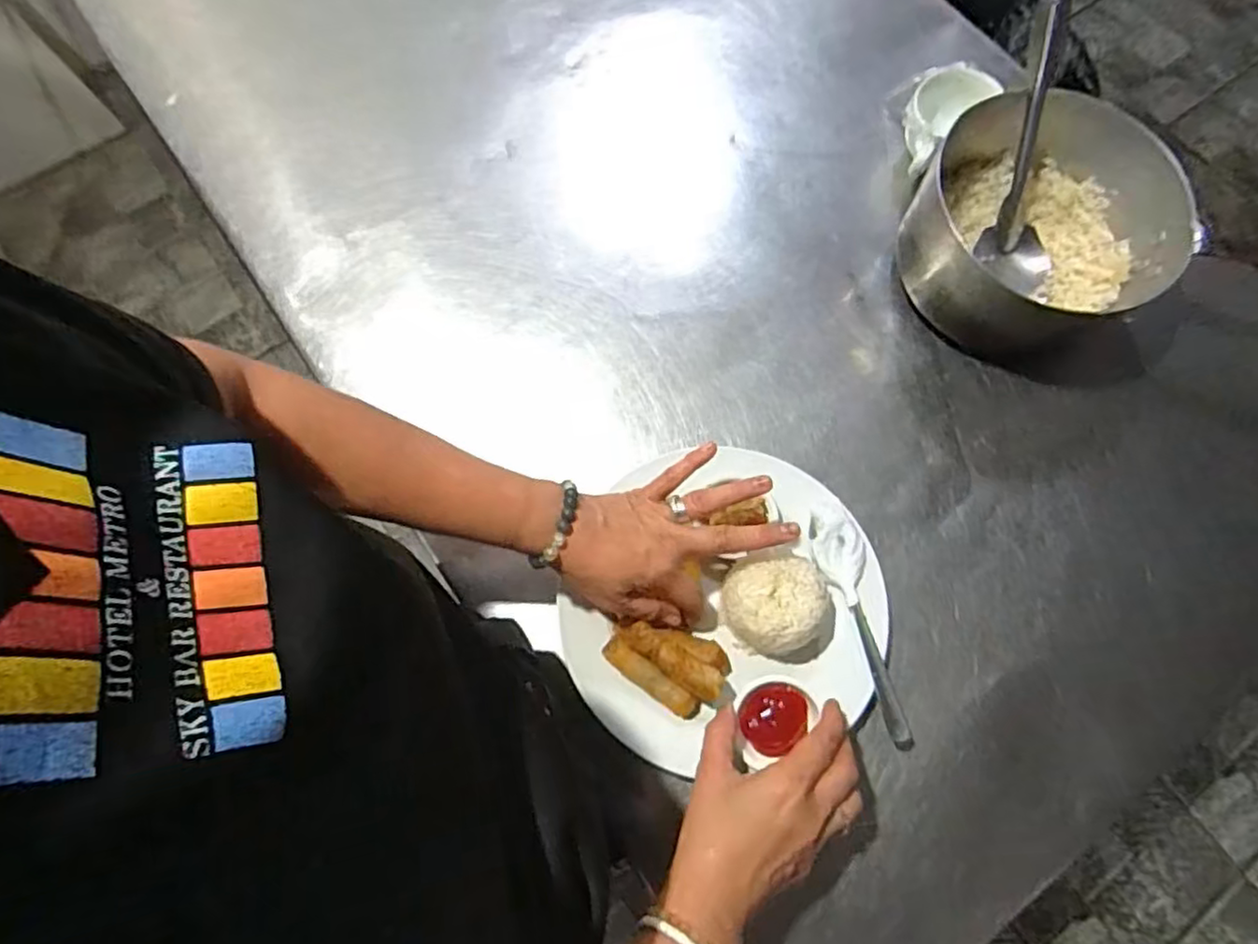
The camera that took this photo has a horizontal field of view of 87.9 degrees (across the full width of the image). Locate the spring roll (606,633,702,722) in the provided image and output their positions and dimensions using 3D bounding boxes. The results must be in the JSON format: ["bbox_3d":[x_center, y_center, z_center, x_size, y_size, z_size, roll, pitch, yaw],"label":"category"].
[{"bbox_3d":[0.017,0.158,0.497,0.084,0.030,0.019,37,77,9],"label":"spring roll"}]

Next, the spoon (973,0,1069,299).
[{"bbox_3d":[0.351,-0.276,0.566,0.051,0.046,0.242,-5,114,-2],"label":"spoon"}]

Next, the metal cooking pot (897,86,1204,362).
[{"bbox_3d":[0.364,-0.216,0.592,0.197,0.109,0.208,0,74,-1],"label":"metal cooking pot"}]

